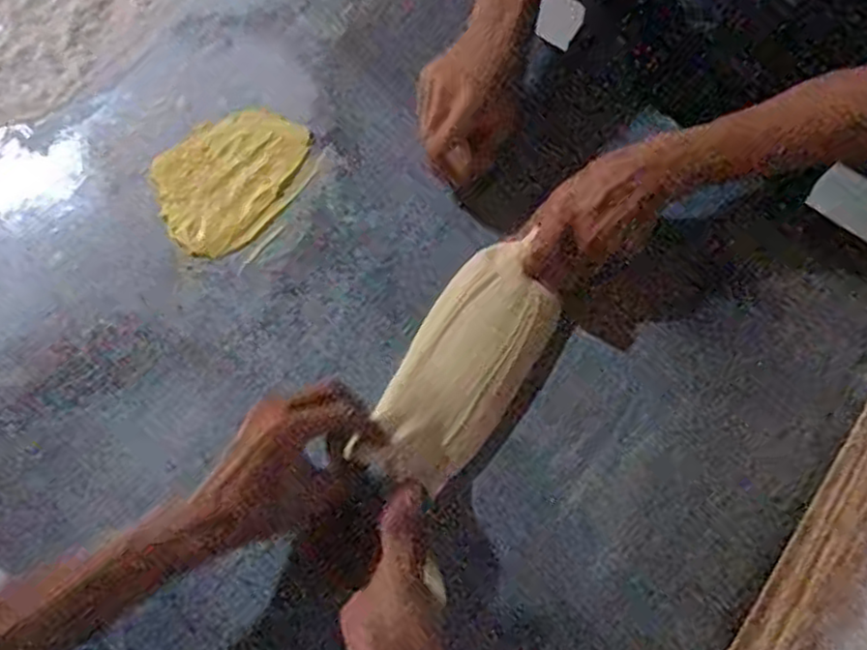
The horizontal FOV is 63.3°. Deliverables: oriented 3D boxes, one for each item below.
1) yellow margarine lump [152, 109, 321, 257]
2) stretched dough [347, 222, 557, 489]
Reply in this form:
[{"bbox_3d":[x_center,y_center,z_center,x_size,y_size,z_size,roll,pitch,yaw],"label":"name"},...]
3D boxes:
[{"bbox_3d":[-0.166,-0.124,0.585,0.098,0.021,0.139,42,75,9],"label":"yellow margarine lump"},{"bbox_3d":[0.026,0.032,0.539,0.089,0.042,0.195,28,68,9],"label":"stretched dough"}]

